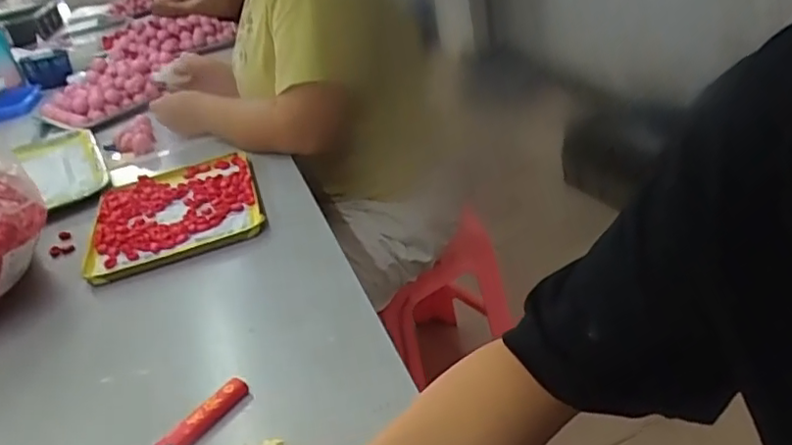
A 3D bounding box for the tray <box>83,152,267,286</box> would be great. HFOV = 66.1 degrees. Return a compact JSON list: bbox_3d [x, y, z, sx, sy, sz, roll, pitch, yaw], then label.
[{"bbox_3d":[-0.277,-0.020,0.768,0.198,0.021,0.241,-18,31,-10],"label":"tray"}]

